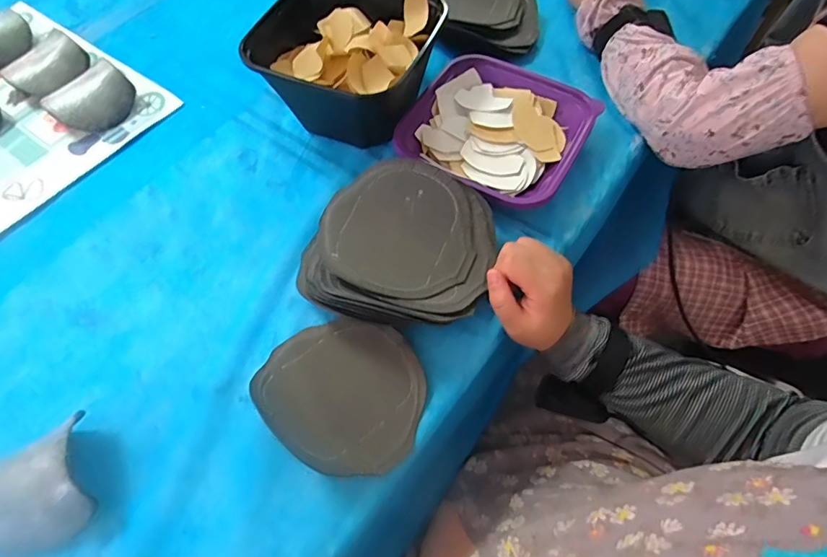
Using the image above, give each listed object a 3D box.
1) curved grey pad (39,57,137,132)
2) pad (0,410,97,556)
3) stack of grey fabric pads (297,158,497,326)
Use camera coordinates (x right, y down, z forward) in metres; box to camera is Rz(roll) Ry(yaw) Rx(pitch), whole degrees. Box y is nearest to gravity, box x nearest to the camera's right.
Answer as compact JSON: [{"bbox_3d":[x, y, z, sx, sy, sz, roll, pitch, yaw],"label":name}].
[{"bbox_3d":[-0.379,-0.209,0.572,0.094,0.046,0.049,-36,65,-16],"label":"curved grey pad"},{"bbox_3d":[-0.286,0.164,0.364,0.091,0.048,0.073,-25,62,-11],"label":"pad"},{"bbox_3d":[-0.017,-0.027,0.446,0.168,0.060,0.157,11,62,9],"label":"stack of grey fabric pads"}]

